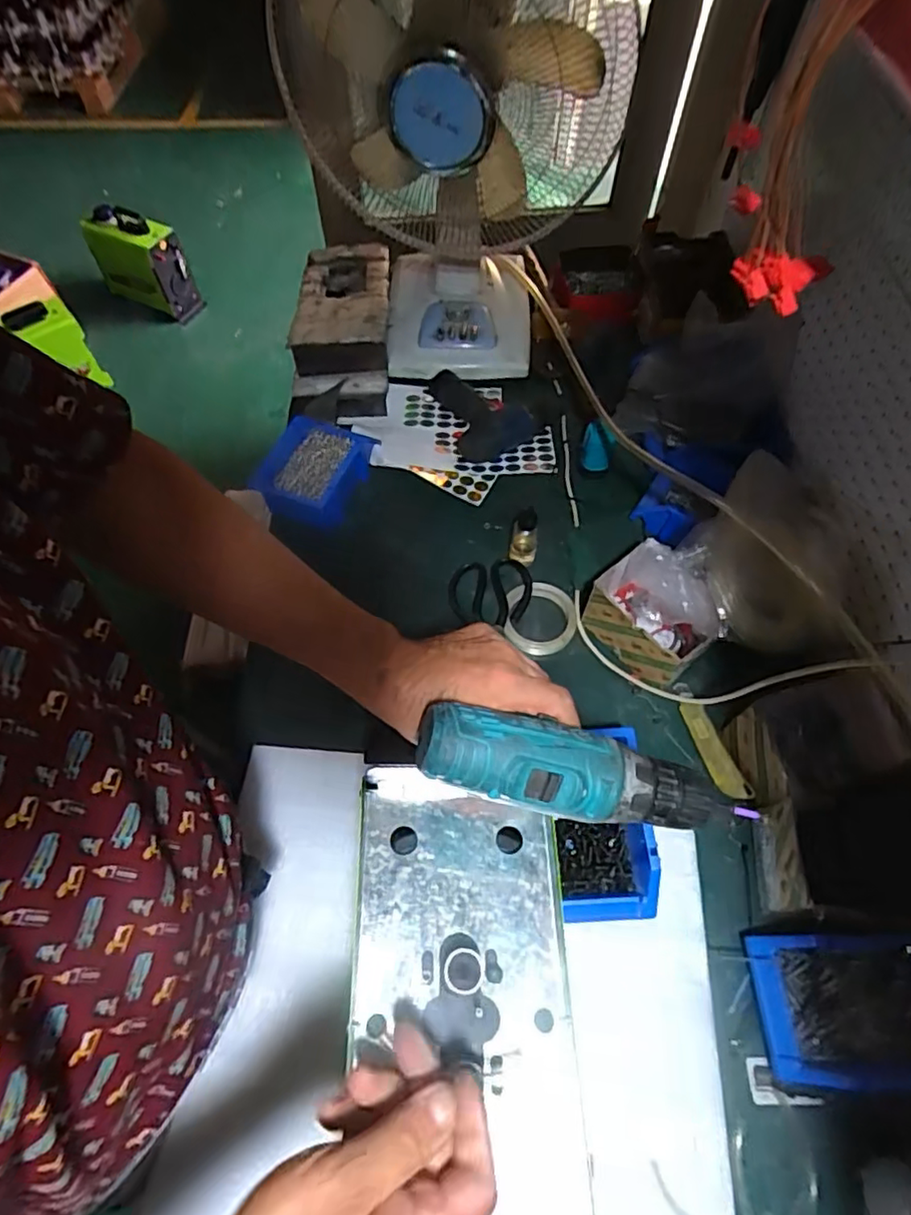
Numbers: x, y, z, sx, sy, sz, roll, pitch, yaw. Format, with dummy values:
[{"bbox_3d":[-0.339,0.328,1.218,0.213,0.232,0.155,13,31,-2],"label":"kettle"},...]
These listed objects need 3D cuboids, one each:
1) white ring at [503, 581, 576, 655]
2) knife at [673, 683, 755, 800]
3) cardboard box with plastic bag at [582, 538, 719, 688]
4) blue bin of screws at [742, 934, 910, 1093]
[{"bbox_3d":[0.111,0.014,0.794,0.091,0.014,0.111,6,61,3],"label":"white ring"},{"bbox_3d":[0.295,0.150,0.705,0.029,0.015,0.146,-15,62,-8],"label":"knife"},{"bbox_3d":[0.241,-0.002,0.723,0.102,0.147,0.143,-33,66,-17],"label":"cardboard box with plastic bag"},{"bbox_3d":[0.381,0.367,0.560,0.195,0.062,0.121,1,61,0],"label":"blue bin of screws"}]

